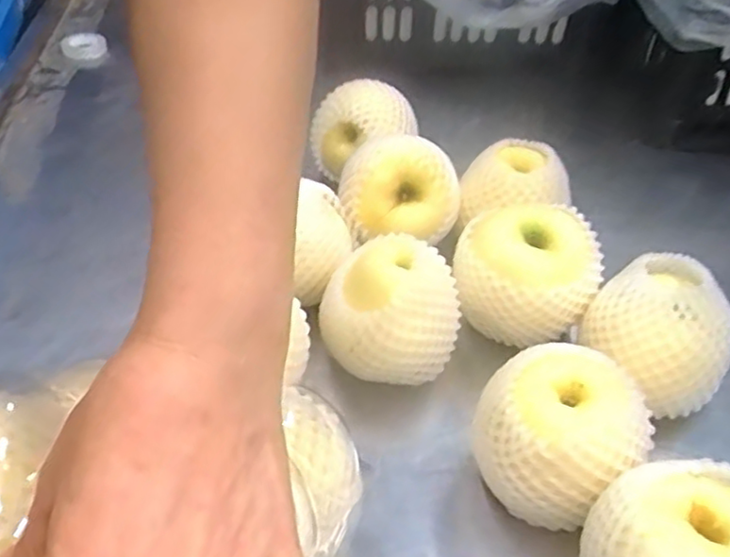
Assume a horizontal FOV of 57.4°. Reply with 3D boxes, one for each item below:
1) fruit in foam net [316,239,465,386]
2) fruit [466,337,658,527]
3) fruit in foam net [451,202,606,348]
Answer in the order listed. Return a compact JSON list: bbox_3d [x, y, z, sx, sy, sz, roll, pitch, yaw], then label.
[{"bbox_3d":[0.016,0.022,0.455,0.087,0.075,0.079,29,48,26],"label":"fruit in foam net"},{"bbox_3d":[0.108,0.093,0.390,0.084,0.088,0.089,-20,47,-23],"label":"fruit"},{"bbox_3d":[0.115,-0.001,0.495,0.100,0.093,0.099,8,42,6],"label":"fruit in foam net"}]

